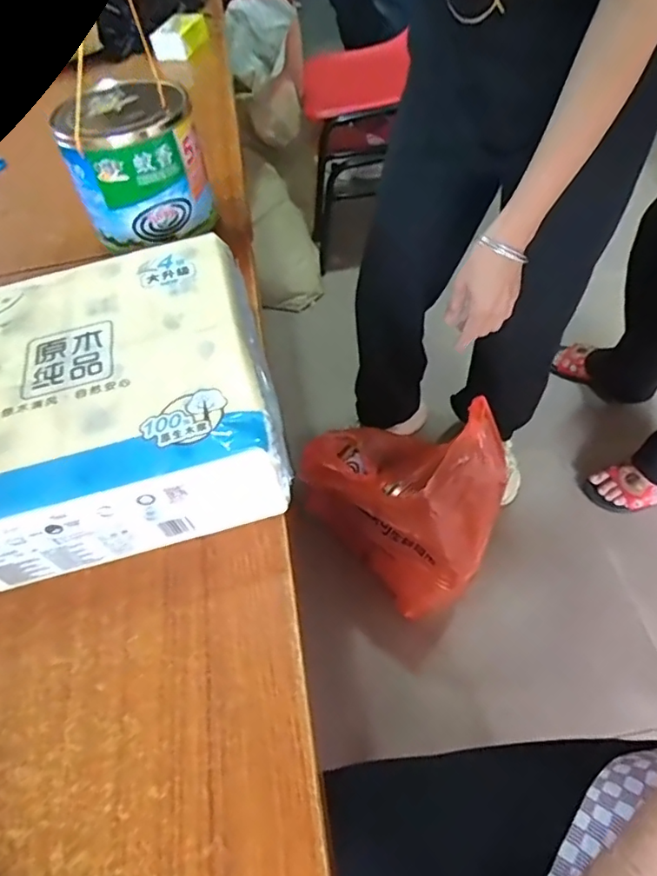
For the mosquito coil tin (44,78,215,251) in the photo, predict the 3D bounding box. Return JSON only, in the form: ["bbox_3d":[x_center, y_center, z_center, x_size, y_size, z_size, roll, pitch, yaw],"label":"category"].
[{"bbox_3d":[-0.211,-0.306,0.634,0.144,0.133,0.119,-21,53,-7],"label":"mosquito coil tin"}]

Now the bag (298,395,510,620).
[{"bbox_3d":[0.119,0.062,0.909,0.295,0.378,0.270,25,61,24],"label":"bag"}]

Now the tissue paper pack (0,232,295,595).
[{"bbox_3d":[-0.198,-0.029,0.479,0.295,0.097,0.266,-14,52,-4],"label":"tissue paper pack"}]

